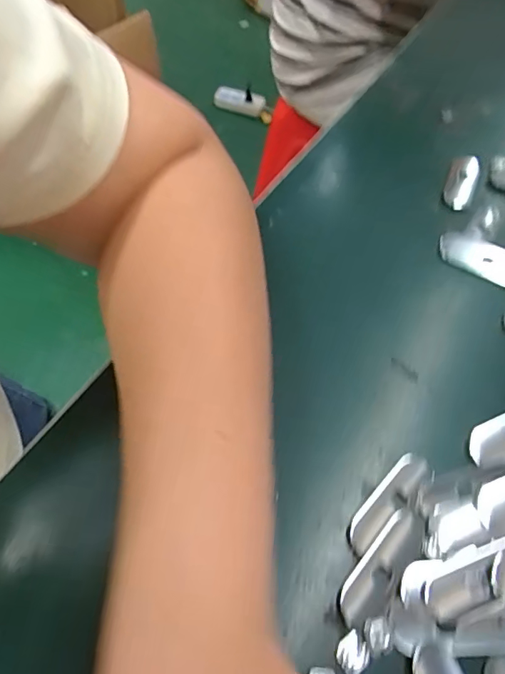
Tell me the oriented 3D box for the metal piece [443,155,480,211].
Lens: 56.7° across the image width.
[{"bbox_3d":[0.145,-0.111,0.324,0.019,0.005,0.056,23,58,11],"label":"metal piece"}]

